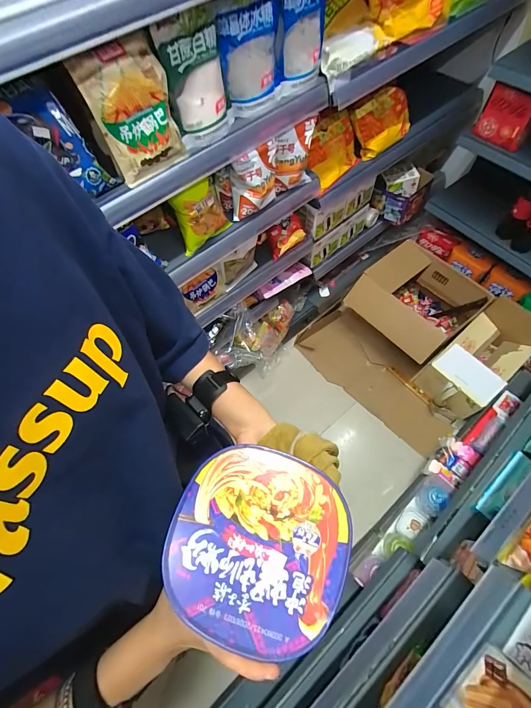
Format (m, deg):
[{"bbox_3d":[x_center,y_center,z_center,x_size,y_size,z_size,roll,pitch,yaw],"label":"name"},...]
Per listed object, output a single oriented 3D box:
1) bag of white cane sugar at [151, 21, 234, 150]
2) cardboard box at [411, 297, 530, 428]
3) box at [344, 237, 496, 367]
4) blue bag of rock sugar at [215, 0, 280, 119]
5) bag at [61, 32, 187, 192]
[{"bbox_3d":[-0.118,-0.486,0.590,0.123,0.180,0.036,-33,61,-12],"label":"bag of white cane sugar"},{"bbox_3d":[0.882,0.033,1.359,0.486,0.267,0.248,-38,68,-14],"label":"cardboard box"},{"bbox_3d":[0.649,-0.223,1.430,0.407,0.281,0.416,-36,67,-14],"label":"box"},{"bbox_3d":[-0.027,-0.571,0.624,0.118,0.174,0.043,-39,68,-15],"label":"blue bag of rock sugar"},{"bbox_3d":[-0.220,-0.405,0.555,0.131,0.180,0.049,-41,68,-16],"label":"bag"}]

